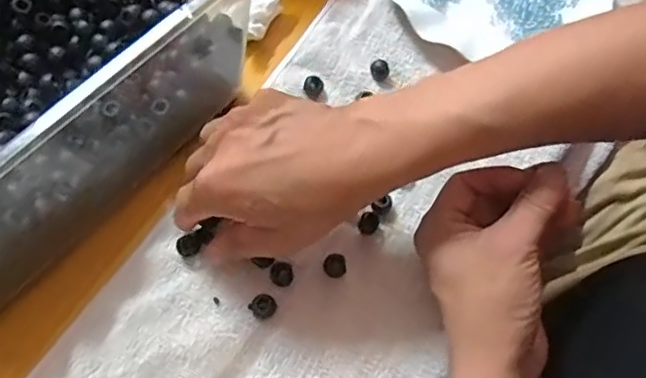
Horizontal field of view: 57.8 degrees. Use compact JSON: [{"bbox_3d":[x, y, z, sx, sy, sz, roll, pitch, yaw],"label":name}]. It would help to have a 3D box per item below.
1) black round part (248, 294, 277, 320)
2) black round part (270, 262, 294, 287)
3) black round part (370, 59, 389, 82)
[{"bbox_3d":[-0.038,0.075,0.375,0.015,0.004,0.015,0,63,-1],"label":"black round part"},{"bbox_3d":[-0.027,0.056,0.384,0.016,0.004,0.016,0,63,-1],"label":"black round part"},{"bbox_3d":[0.044,-0.093,0.455,0.014,0.014,0.010,7,63,3],"label":"black round part"}]

